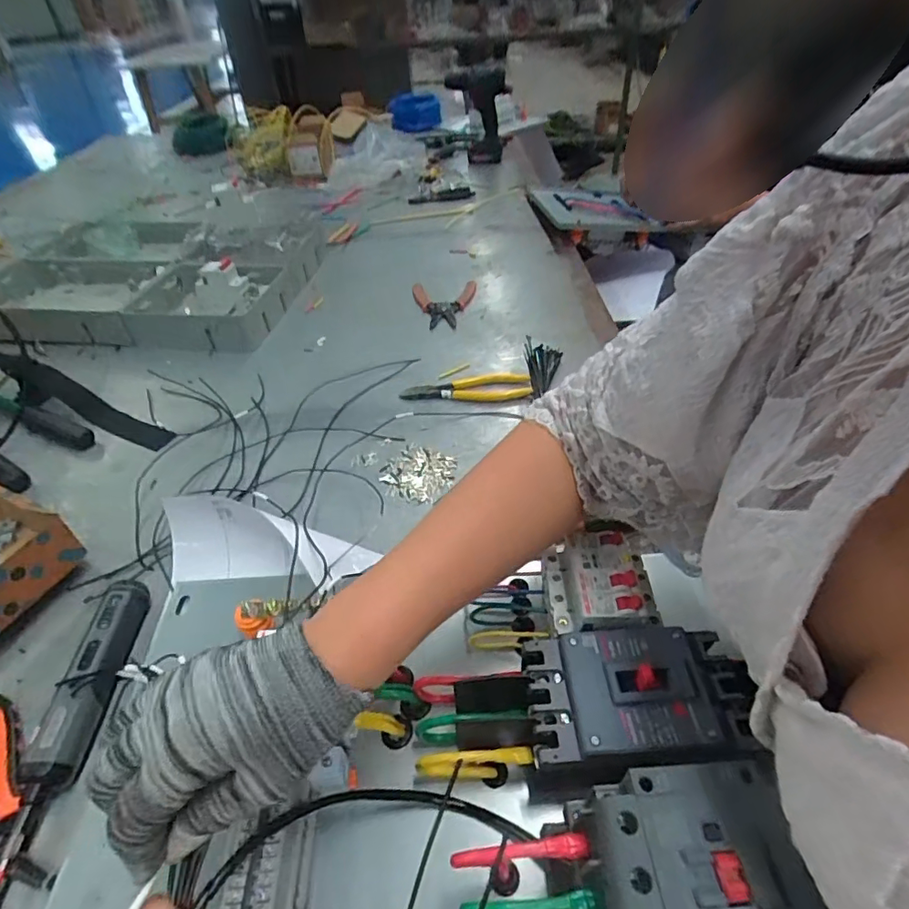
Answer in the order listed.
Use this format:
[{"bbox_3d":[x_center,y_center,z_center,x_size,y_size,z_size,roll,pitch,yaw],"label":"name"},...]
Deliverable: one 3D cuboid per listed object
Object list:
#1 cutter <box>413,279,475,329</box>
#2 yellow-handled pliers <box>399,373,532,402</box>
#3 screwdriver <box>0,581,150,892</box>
[{"bbox_3d":[-0.018,-0.246,0.865,0.107,0.019,0.150,-2,43,2],"label":"cutter"},{"bbox_3d":[0.016,-0.089,0.689,0.169,0.011,0.064,-7,43,-4],"label":"yellow-handled pliers"},{"bbox_3d":[-0.273,0.188,0.385,0.037,0.034,0.209,-4,43,-1],"label":"screwdriver"}]

